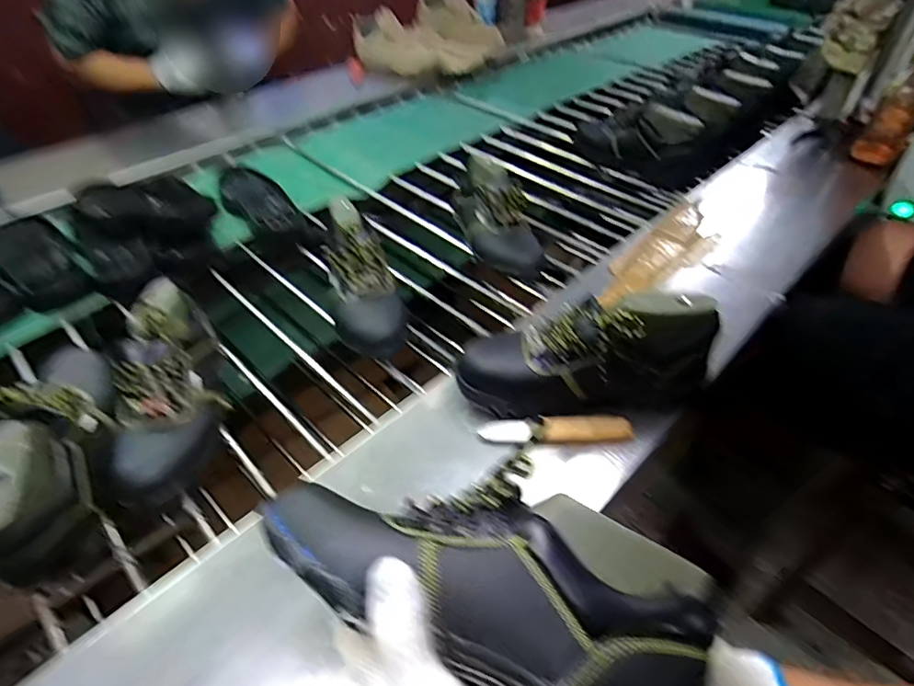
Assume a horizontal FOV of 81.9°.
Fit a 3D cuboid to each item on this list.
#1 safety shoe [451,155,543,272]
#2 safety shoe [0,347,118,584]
[{"bbox_3d":[0.056,-0.225,0.892,0.094,0.116,0.299,-12,46,-13],"label":"safety shoe"},{"bbox_3d":[-0.416,0.096,0.543,0.099,0.116,0.277,-15,47,-15],"label":"safety shoe"}]

